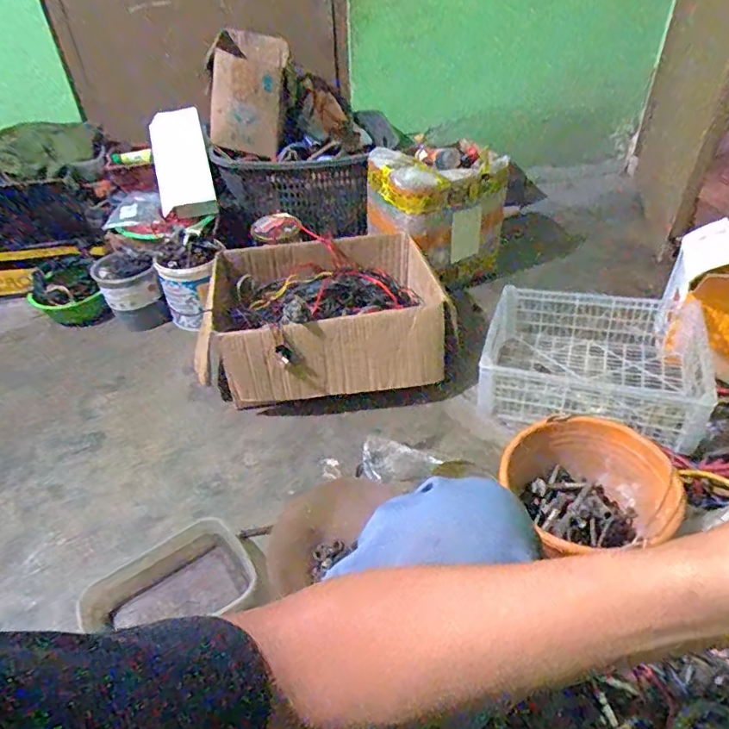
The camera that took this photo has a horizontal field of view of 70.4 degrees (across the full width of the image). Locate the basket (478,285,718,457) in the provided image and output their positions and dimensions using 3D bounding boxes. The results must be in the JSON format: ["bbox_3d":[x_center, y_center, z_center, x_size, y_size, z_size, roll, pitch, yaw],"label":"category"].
[{"bbox_3d":[0.487,-0.008,1.125,0.423,0.136,0.323,13,43,17],"label":"basket"}]

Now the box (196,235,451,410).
[{"bbox_3d":[-0.099,-0.115,1.177,0.528,0.180,0.355,-5,41,-2],"label":"box"}]

